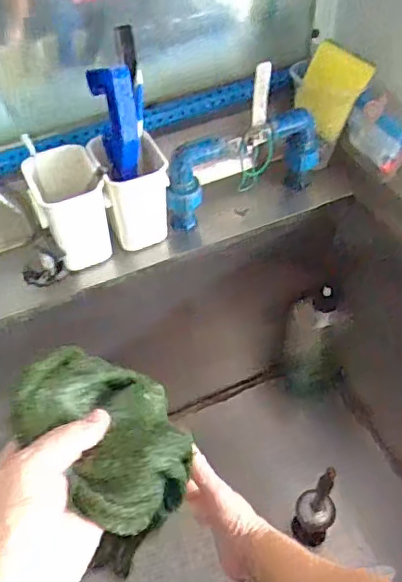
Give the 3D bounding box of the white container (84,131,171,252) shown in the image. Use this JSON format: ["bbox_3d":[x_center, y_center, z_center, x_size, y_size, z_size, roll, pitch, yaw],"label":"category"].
[{"bbox_3d":[-0.078,-0.115,0.653,0.075,0.113,0.074,-16,52,-10],"label":"white container"}]

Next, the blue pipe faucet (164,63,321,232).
[{"bbox_3d":[0.053,-0.169,0.651,0.210,0.177,0.044,-24,54,-16],"label":"blue pipe faucet"}]

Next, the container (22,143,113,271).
[{"bbox_3d":[-0.145,-0.091,0.631,0.077,0.112,0.082,-19,53,-13],"label":"container"}]

